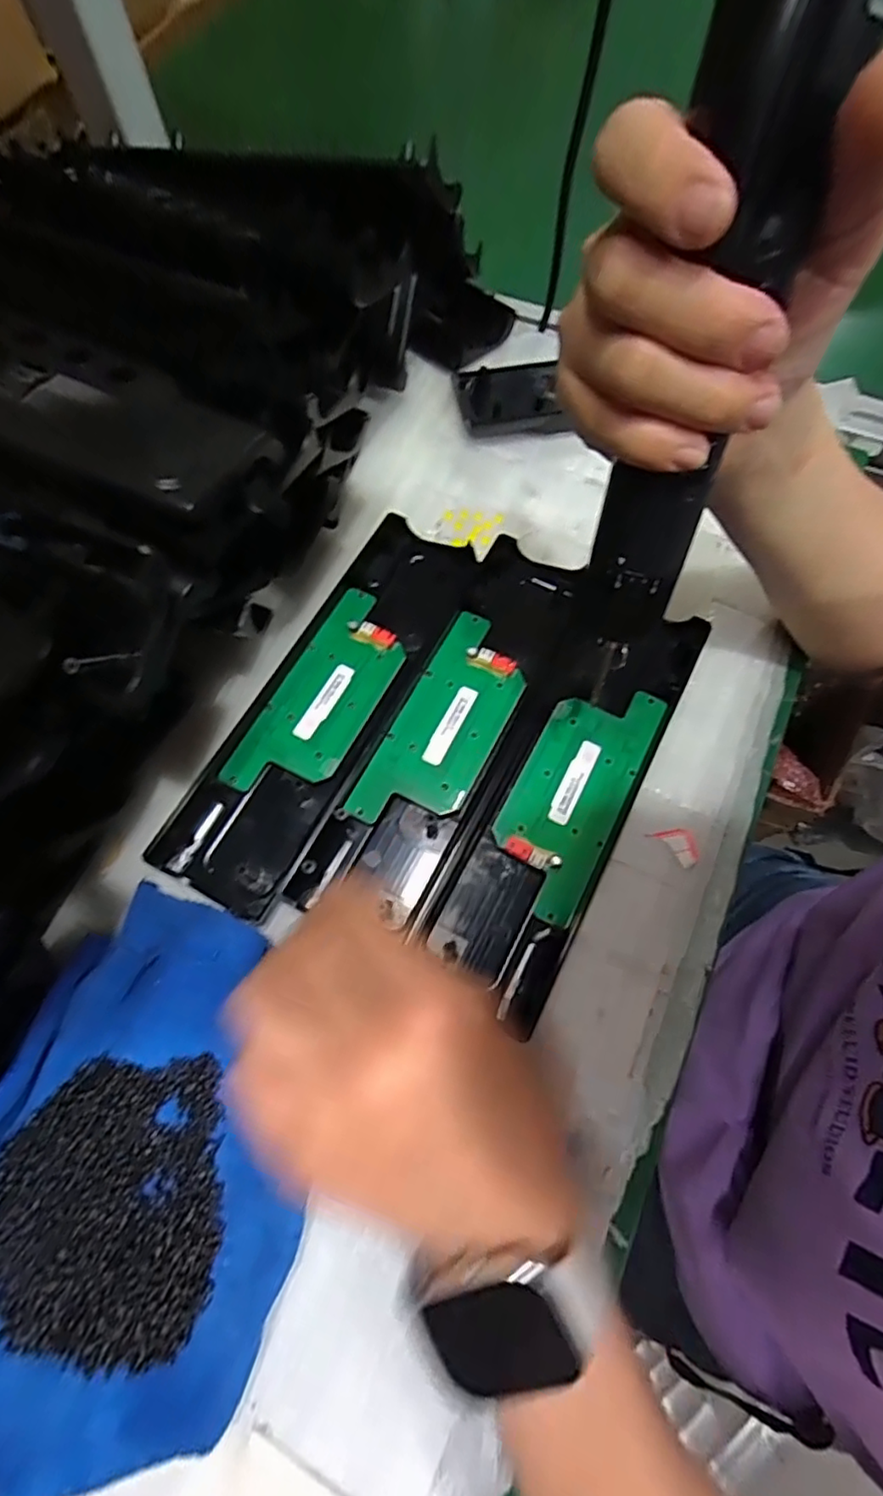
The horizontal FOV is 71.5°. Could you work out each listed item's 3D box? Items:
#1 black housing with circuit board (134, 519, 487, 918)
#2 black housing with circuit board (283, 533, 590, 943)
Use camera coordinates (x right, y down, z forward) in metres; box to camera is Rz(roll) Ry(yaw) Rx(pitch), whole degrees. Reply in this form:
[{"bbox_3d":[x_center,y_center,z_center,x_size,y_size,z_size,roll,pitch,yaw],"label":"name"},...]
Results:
[{"bbox_3d":[-0.064,-0.030,0.346,0.073,0.014,0.244,25,70,11],"label":"black housing with circuit board"},{"bbox_3d":[0.010,-0.017,0.341,0.069,0.013,0.234,27,71,11],"label":"black housing with circuit board"}]

